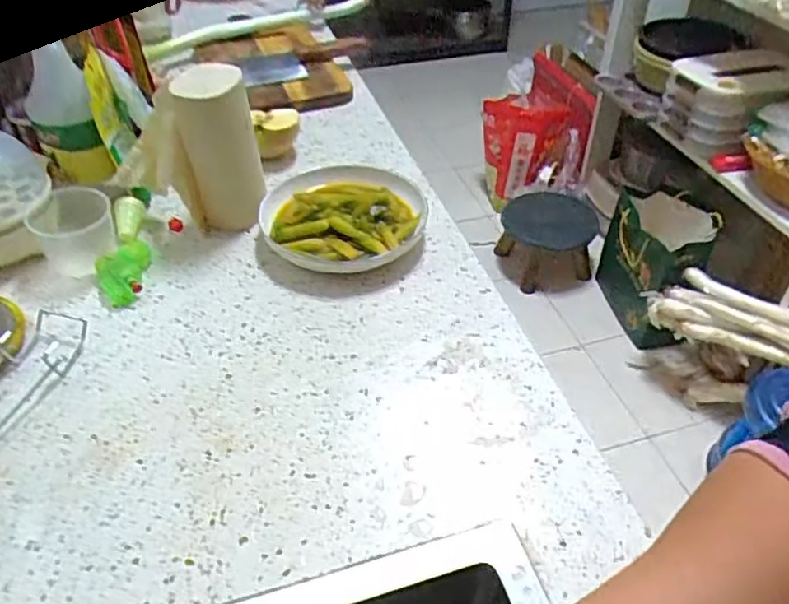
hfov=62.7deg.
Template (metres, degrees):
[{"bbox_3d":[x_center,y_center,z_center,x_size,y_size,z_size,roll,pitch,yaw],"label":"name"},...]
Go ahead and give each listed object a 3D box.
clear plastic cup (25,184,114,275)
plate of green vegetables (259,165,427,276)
[{"bbox_3d":[-0.341,-0.081,0.689,0.077,0.065,0.087,-22,48,-23],"label":"clear plastic cup"},{"bbox_3d":[-0.057,-0.109,0.748,0.181,0.033,0.202,3,43,1],"label":"plate of green vegetables"}]

